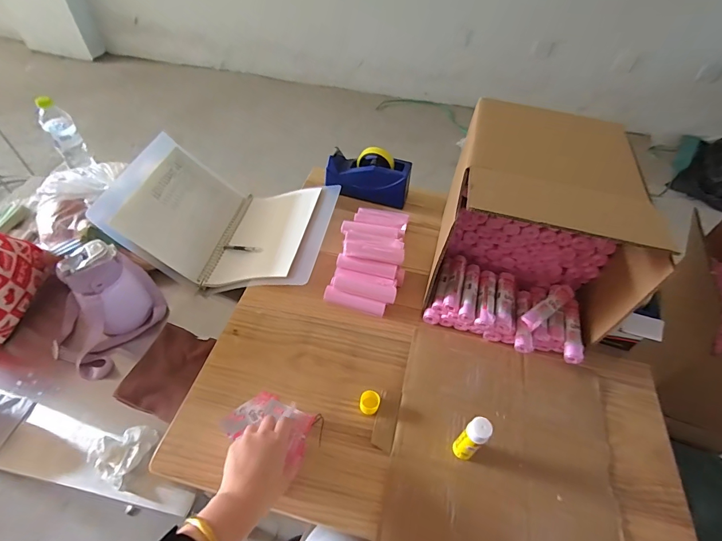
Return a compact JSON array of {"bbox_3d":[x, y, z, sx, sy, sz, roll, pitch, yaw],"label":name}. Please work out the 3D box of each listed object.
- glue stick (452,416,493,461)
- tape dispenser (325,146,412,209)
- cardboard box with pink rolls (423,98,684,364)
[{"bbox_3d":[0.156,0.239,0.542,0.029,0.098,0.027,2,50,-2],"label":"glue stick"},{"bbox_3d":[0.019,-0.228,0.922,0.202,0.102,0.067,12,50,6],"label":"tape dispenser"},{"bbox_3d":[0.309,-0.073,0.722,0.303,0.261,0.387,11,50,5],"label":"cardboard box with pink rolls"}]

